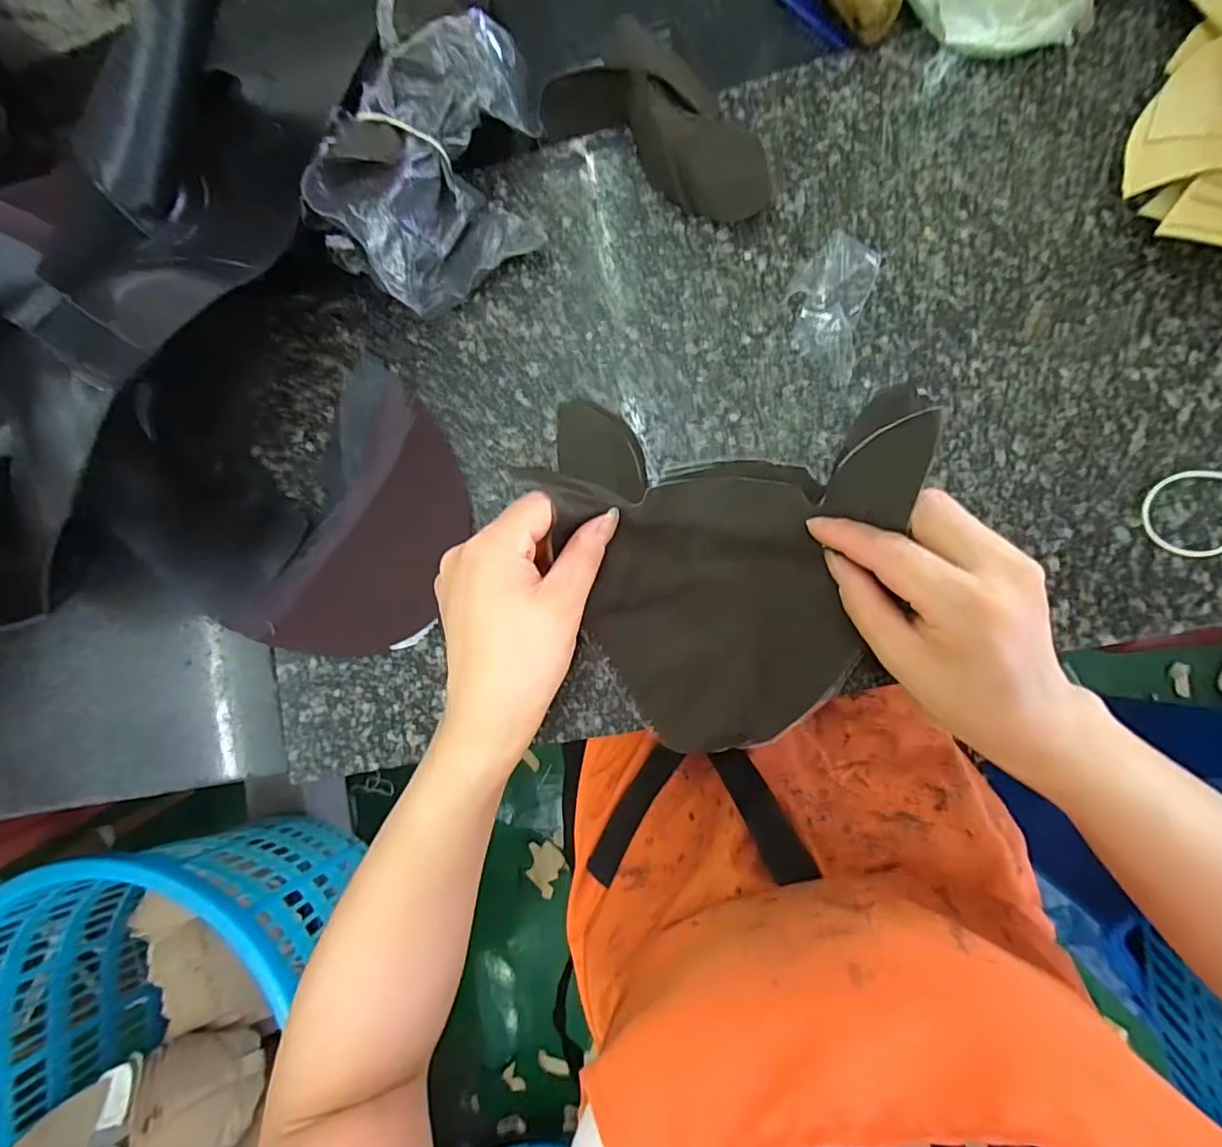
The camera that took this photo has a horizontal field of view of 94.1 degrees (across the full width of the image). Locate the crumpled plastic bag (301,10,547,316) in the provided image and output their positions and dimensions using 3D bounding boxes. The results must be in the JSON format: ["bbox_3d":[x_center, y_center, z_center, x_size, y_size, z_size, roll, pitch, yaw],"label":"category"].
[{"bbox_3d":[-0.097,-0.224,0.314,0.141,0.061,0.106,-30,85,6],"label":"crumpled plastic bag"}]

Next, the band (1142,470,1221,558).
[{"bbox_3d":[0.291,-0.030,0.281,0.049,0.004,0.043,6,89,8],"label":"band"}]

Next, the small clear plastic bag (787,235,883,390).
[{"bbox_3d":[0.119,-0.146,0.310,0.040,0.004,0.077,14,91,8],"label":"small clear plastic bag"}]

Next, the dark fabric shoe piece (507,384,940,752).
[{"bbox_3d":[0.048,-0.001,0.284,0.175,0.055,0.176,4,89,8],"label":"dark fabric shoe piece"}]

